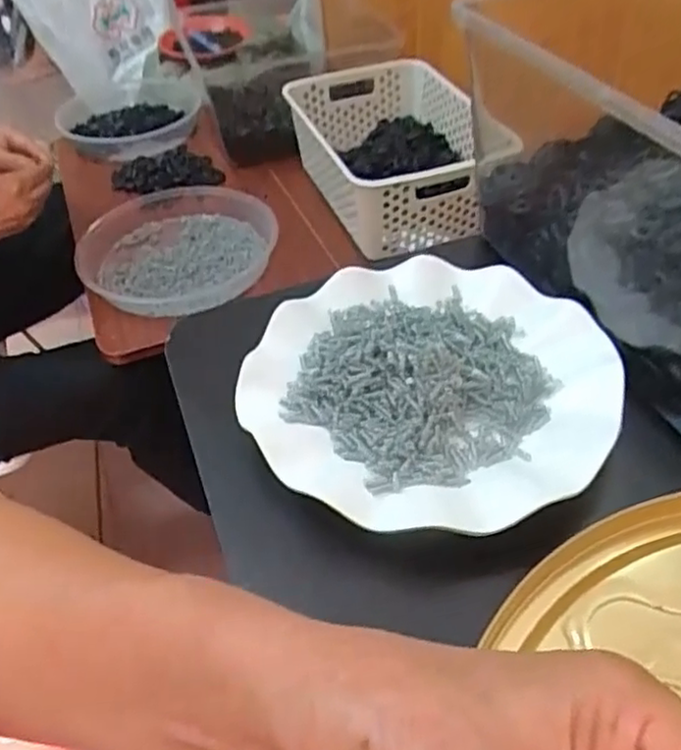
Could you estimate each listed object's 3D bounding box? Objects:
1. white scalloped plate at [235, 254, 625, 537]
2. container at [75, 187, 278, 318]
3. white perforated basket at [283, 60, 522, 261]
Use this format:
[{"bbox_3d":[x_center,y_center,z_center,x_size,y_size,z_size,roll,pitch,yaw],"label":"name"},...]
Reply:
[{"bbox_3d":[0.043,0.001,0.351,0.181,0.023,0.178,-3,45,3],"label":"white scalloped plate"},{"bbox_3d":[-0.217,-0.164,0.853,0.237,0.042,0.257,-3,45,3],"label":"container"},{"bbox_3d":[0.066,-0.285,0.871,0.205,0.103,0.309,-14,45,-8],"label":"white perforated basket"}]

